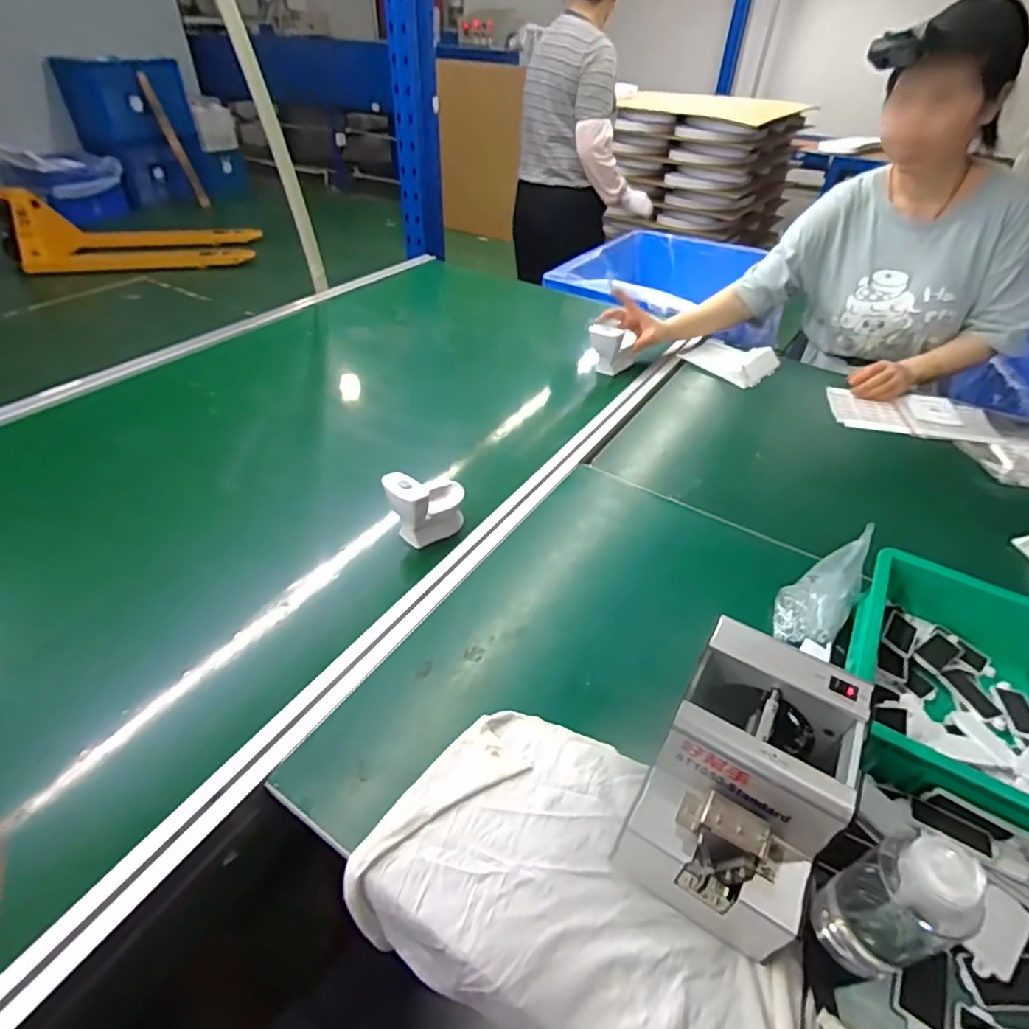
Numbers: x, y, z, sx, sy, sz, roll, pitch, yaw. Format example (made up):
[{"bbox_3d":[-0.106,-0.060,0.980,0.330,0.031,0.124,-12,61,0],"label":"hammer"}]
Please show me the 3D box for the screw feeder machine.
[{"bbox_3d":[0.180,0.212,0.447,0.119,0.144,0.172,24,45,23],"label":"screw feeder machine"}]

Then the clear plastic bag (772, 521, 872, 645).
[{"bbox_3d":[0.363,0.086,0.648,0.070,0.039,0.157,37,87,33],"label":"clear plastic bag"}]

